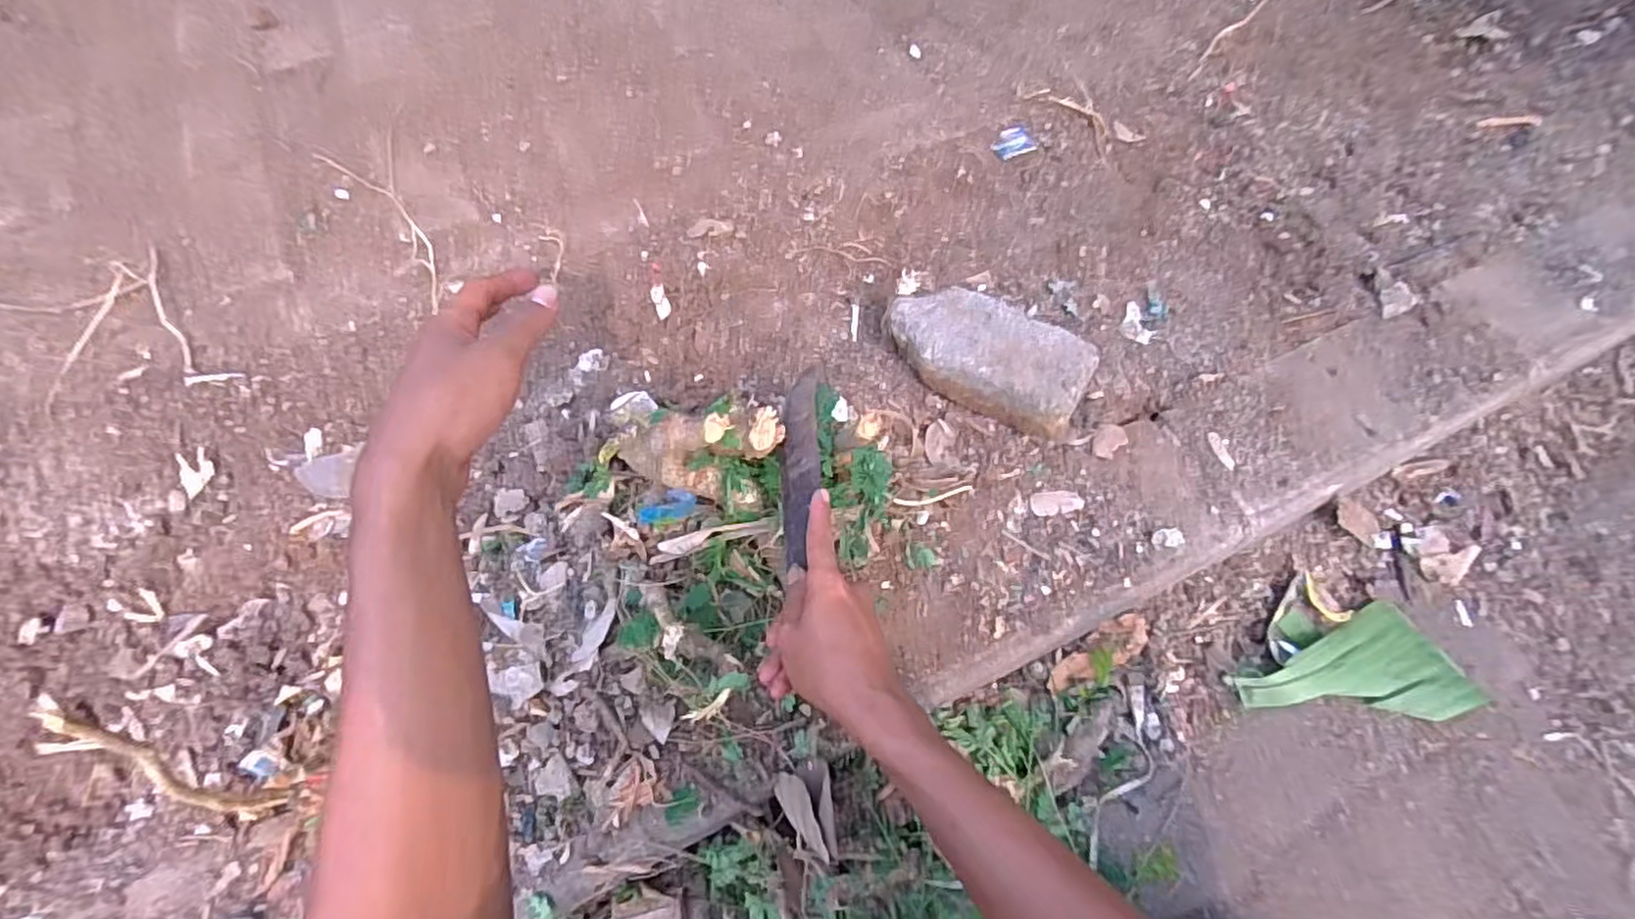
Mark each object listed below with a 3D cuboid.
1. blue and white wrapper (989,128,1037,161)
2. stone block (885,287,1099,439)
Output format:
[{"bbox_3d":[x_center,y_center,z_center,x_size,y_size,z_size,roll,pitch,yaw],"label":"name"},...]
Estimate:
[{"bbox_3d":[0.261,-0.428,0.940,0.051,0.009,0.054,-17,63,-12],"label":"blue and white wrapper"},{"bbox_3d":[0.169,-0.104,0.698,0.200,0.066,0.100,33,65,15],"label":"stone block"}]

